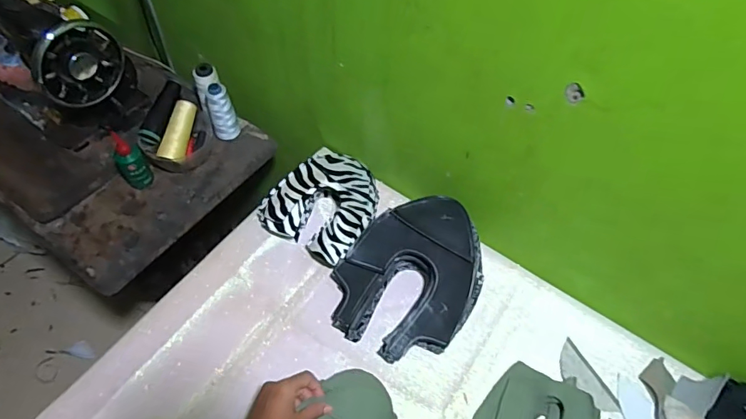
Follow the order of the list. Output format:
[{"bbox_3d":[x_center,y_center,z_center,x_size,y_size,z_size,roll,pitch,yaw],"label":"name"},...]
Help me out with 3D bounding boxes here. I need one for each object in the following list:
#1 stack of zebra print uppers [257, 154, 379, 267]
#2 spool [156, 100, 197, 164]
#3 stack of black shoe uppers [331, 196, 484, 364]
[{"bbox_3d":[-0.070,-0.015,0.765,0.158,0.070,0.183,28,60,16],"label":"stack of zebra print uppers"},{"bbox_3d":[-0.334,-0.136,0.819,0.034,0.039,0.118,10,76,5],"label":"spool"},{"bbox_3d":[0.060,0.093,0.688,0.190,0.098,0.242,35,63,20],"label":"stack of black shoe uppers"}]

